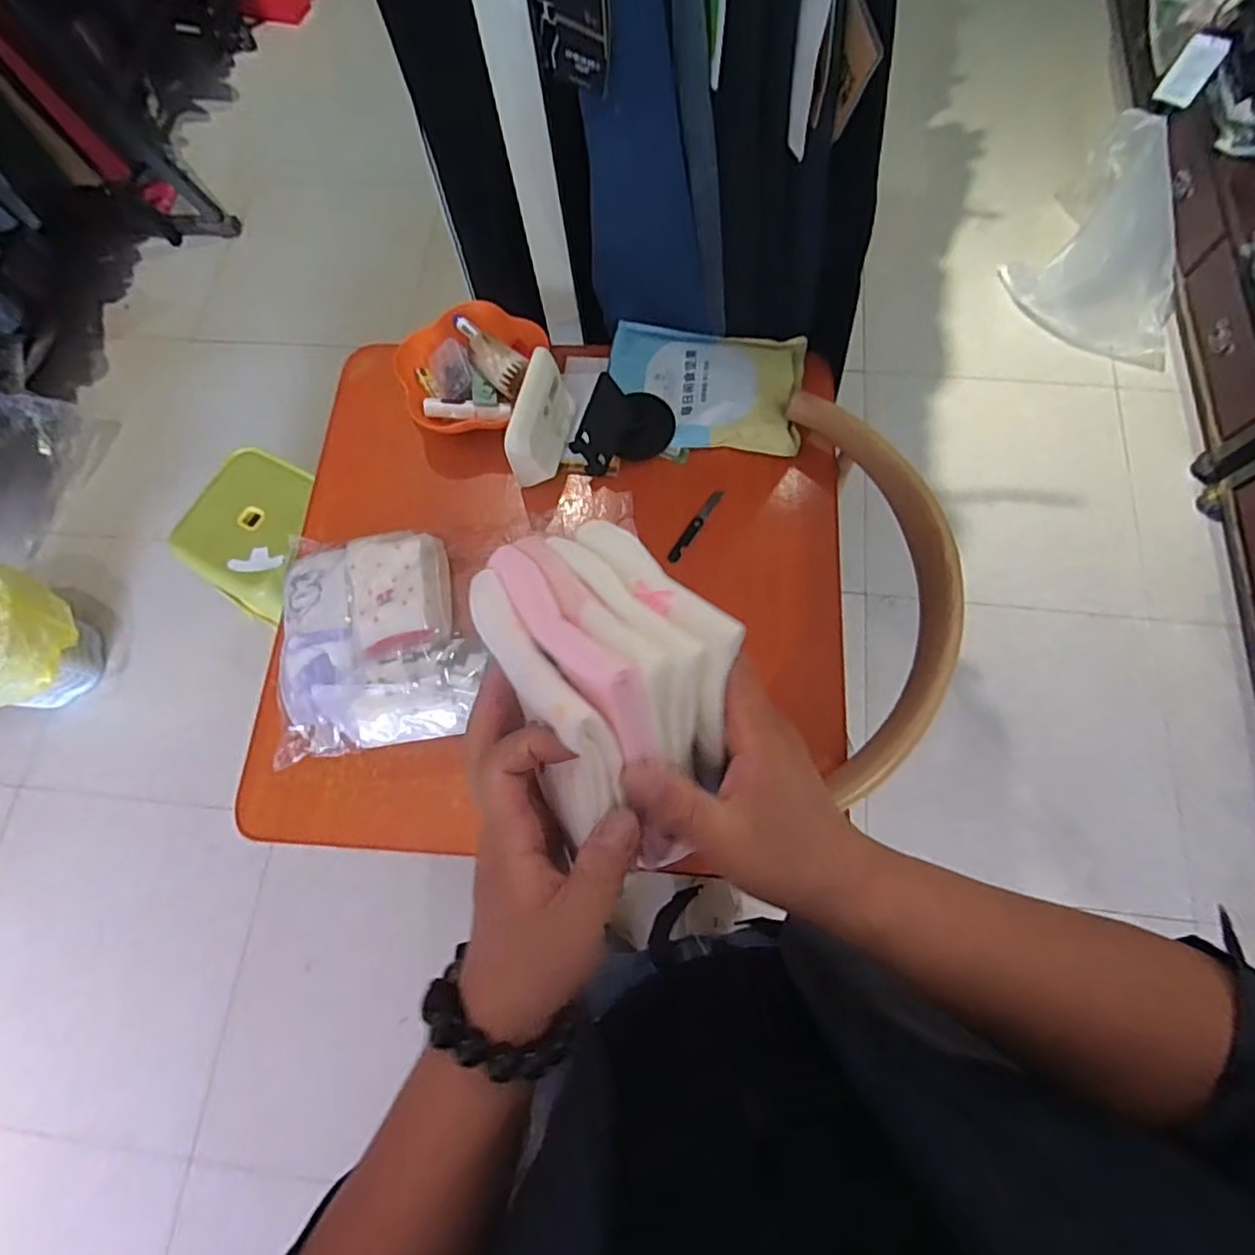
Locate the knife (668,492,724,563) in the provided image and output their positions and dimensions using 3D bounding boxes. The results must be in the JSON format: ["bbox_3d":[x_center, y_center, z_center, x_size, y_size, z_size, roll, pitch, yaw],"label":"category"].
[{"bbox_3d":[0.083,-0.123,0.787,0.013,0.006,0.107,34,77,11],"label":"knife"}]

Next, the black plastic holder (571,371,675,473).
[{"bbox_3d":[-0.002,-0.250,0.771,0.130,0.093,0.083,-40,74,-9],"label":"black plastic holder"}]

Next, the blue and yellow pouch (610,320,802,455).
[{"bbox_3d":[0.099,-0.312,0.826,0.240,0.029,0.175,6,74,4],"label":"blue and yellow pouch"}]

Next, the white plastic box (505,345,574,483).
[{"bbox_3d":[-0.101,-0.243,0.765,0.041,0.096,0.140,13,74,7],"label":"white plastic box"}]

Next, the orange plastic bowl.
[{"bbox_3d":[-0.201,-0.331,0.816,0.182,0.046,0.175,11,73,7],"label":"orange plastic bowl"}]

